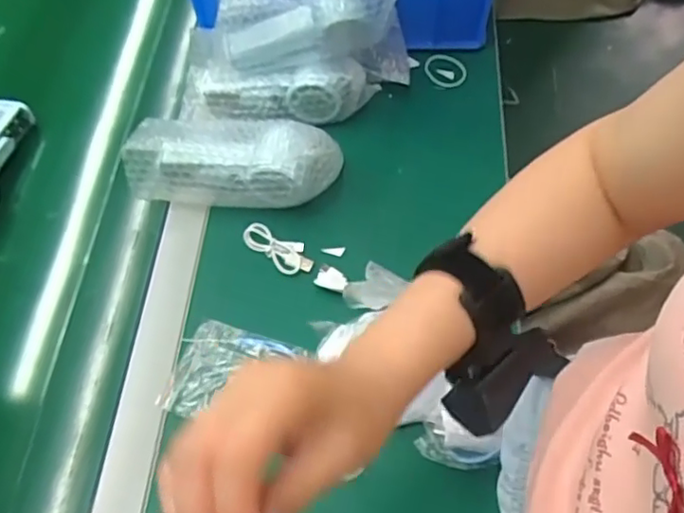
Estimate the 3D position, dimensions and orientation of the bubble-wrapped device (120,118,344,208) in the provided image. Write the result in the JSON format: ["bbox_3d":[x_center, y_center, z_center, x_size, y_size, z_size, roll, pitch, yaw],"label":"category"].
[{"bbox_3d":[-0.103,-0.093,0.598,0.195,0.079,0.068,4,59,4],"label":"bubble-wrapped device"}]

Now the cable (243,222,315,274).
[{"bbox_3d":[-0.062,-0.012,0.582,0.078,0.012,0.029,31,65,18],"label":"cable"}]

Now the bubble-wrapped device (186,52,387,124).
[{"bbox_3d":[-0.070,-0.184,0.655,0.206,0.070,0.070,0,59,1],"label":"bubble-wrapped device"}]

